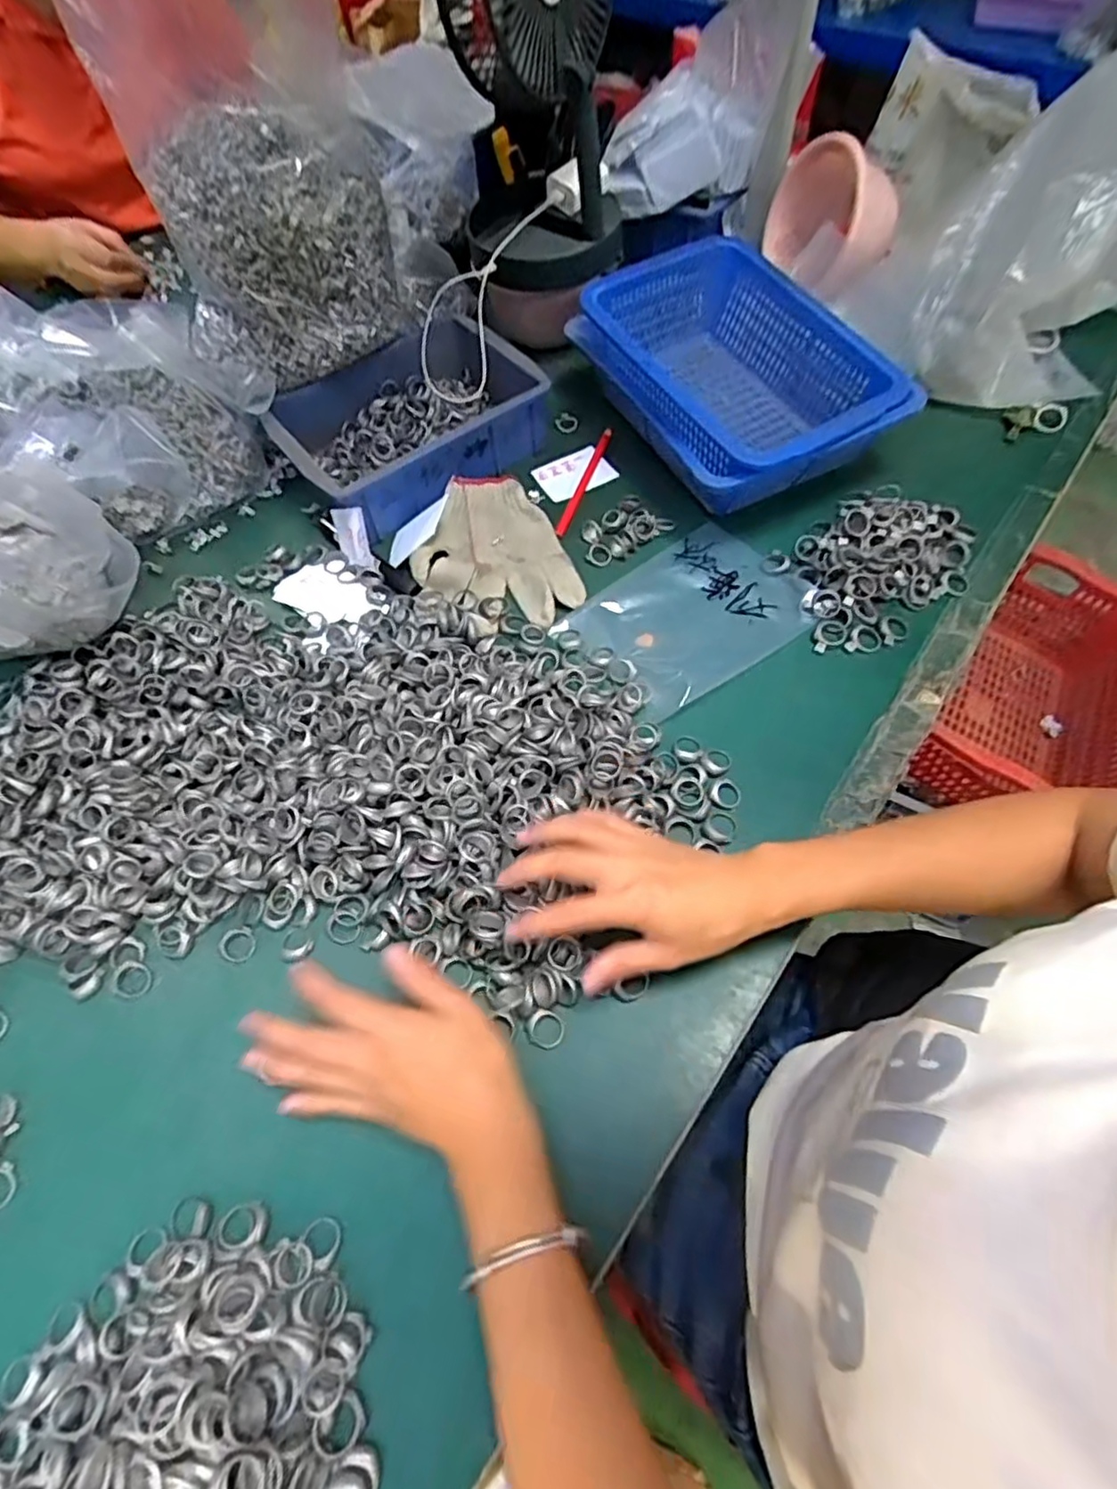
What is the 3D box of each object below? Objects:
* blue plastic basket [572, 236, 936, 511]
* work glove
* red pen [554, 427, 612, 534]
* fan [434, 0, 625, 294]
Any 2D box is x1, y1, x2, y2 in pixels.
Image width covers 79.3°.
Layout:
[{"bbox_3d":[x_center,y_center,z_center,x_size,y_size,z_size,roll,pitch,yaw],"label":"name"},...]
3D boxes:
[{"bbox_3d":[0.174,-0.348,0.643,0.201,0.111,0.262,-28,62,-13],"label":"blue plastic basket"},{"bbox_3d":[-0.065,-0.181,0.614,0.133,0.021,0.189,-19,61,-8],"label":"work glove"},{"bbox_3d":[0.025,-0.262,0.669,0.011,0.010,0.148,17,62,12],"label":"red pen"},{"bbox_3d":[-0.021,-0.600,0.621,0.146,0.303,0.137,-4,60,1],"label":"fan"}]

